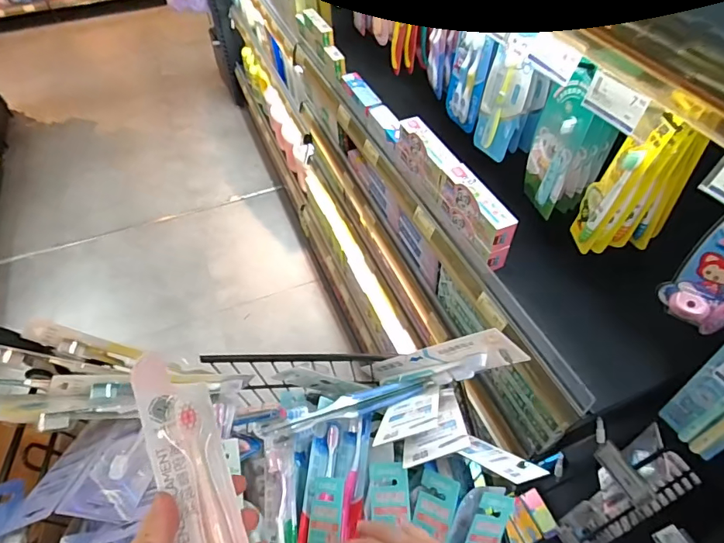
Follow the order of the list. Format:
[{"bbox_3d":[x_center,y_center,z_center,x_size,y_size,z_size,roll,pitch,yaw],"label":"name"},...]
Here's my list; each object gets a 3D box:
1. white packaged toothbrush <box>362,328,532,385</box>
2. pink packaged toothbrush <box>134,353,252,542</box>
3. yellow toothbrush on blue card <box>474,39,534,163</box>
[{"bbox_3d":[0.097,0.123,0.597,0.236,0.064,0.018,-24,35,43],"label":"white packaged toothbrush"},{"bbox_3d":[-0.102,0.165,0.297,0.045,0.016,0.224,-17,83,-12],"label":"pink packaged toothbrush"},{"bbox_3d":[0.207,-0.248,0.668,0.022,0.168,0.077,-22,54,-22],"label":"yellow toothbrush on blue card"}]

